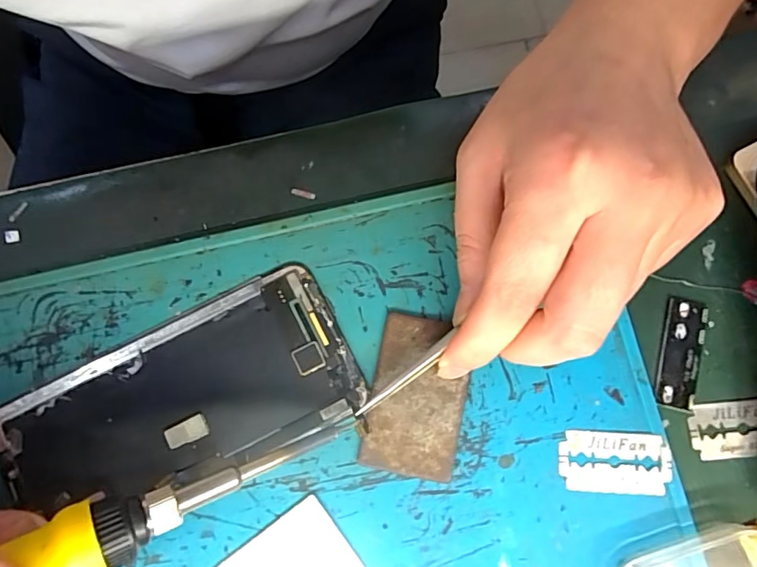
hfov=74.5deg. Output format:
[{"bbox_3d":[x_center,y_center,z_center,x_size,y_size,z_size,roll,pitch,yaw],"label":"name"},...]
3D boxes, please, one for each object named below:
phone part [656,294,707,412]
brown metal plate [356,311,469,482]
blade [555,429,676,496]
[{"bbox_3d":[0.124,0.028,0.202,0.015,0.004,0.045,13,80,2],"label":"phone part"},{"bbox_3d":[0.016,0.044,0.197,0.037,0.004,0.061,12,80,1],"label":"brown metal plate"},{"bbox_3d":[0.092,0.070,0.194,0.042,0.004,0.023,2,80,0],"label":"blade"}]

